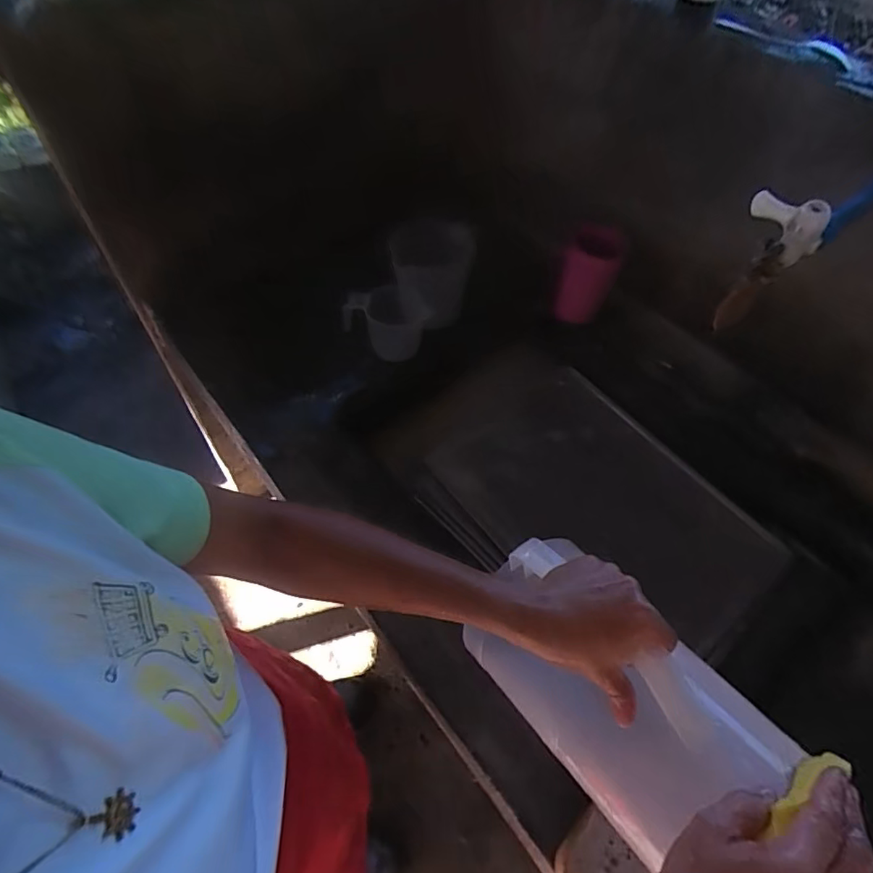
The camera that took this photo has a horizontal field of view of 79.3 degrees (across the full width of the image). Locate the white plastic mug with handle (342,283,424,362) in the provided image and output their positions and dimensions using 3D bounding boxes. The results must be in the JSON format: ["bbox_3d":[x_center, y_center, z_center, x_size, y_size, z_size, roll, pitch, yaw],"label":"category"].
[{"bbox_3d":[-0.082,-0.178,0.826,0.129,0.082,0.081,0,57,-2],"label":"white plastic mug with handle"}]

